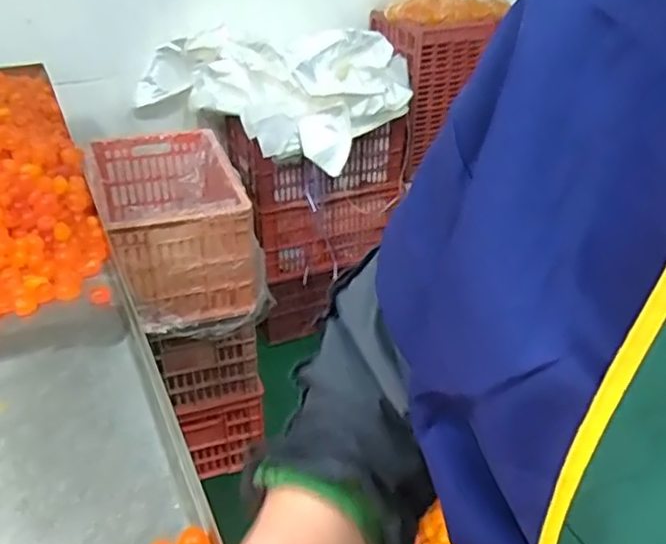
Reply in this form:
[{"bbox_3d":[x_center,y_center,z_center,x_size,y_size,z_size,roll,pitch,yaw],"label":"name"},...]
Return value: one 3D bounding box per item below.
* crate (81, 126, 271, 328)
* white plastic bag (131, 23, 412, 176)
[{"bbox_3d":[-0.363,-0.111,1.469,0.281,0.277,0.467,-12,36,-20],"label":"crate"},{"bbox_3d":[-0.156,-0.472,1.735,0.748,0.326,0.295,-3,33,-6],"label":"white plastic bag"}]

